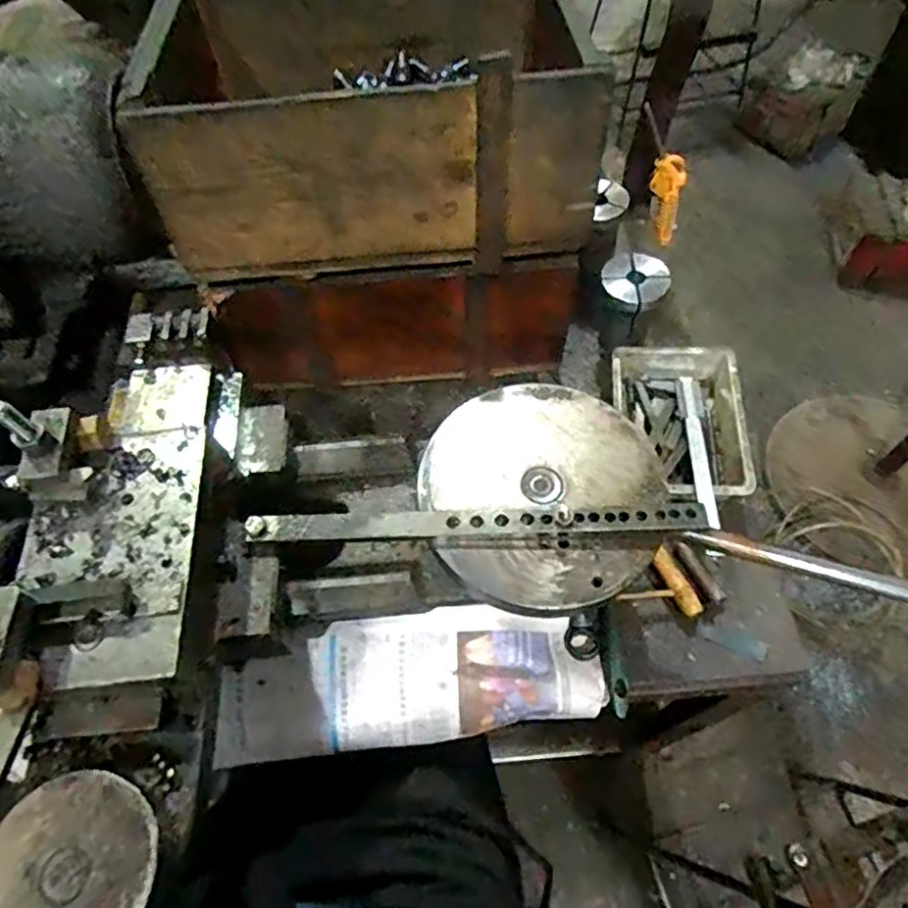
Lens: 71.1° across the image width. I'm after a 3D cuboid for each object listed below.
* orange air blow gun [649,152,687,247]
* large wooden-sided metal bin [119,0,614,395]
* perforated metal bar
[{"bbox_3d":[0.275,-0.332,0.830,0.045,0.120,0.035,14,60,11],"label":"orange air blow gun"},{"bbox_3d":[-0.066,-0.267,0.630,0.338,0.303,0.253,-5,58,-1],"label":"large wooden-sided metal bin"},{"bbox_3d":[0.016,0.049,0.465,0.325,0.013,0.023,-2,58,1],"label":"perforated metal bar"}]

